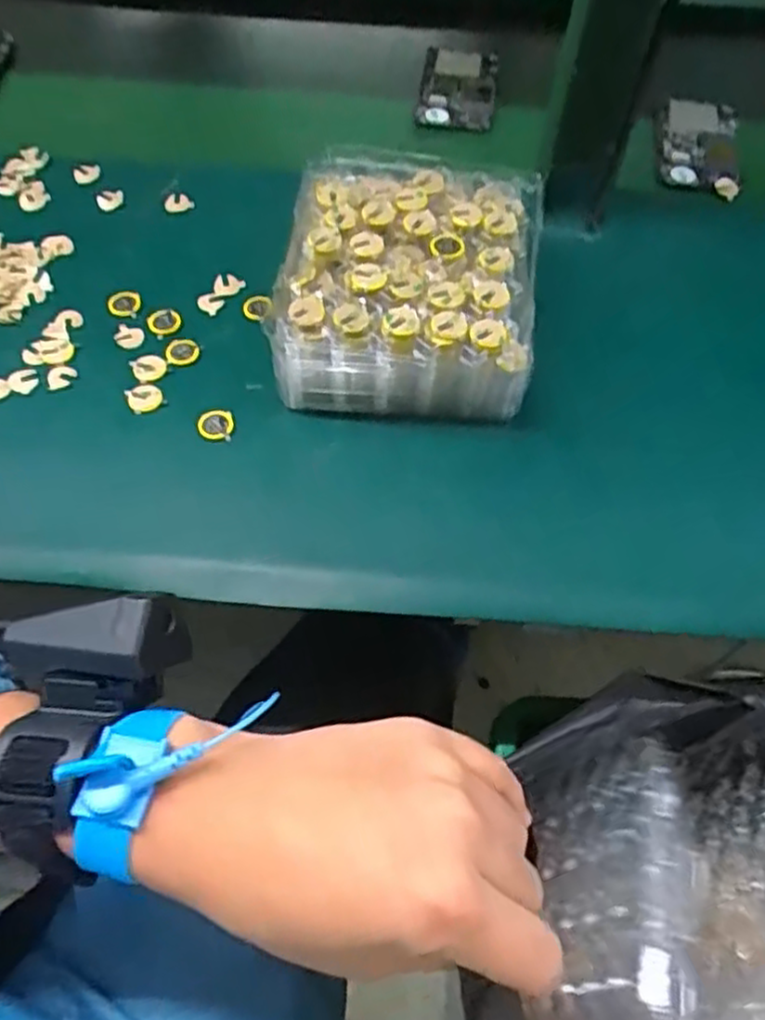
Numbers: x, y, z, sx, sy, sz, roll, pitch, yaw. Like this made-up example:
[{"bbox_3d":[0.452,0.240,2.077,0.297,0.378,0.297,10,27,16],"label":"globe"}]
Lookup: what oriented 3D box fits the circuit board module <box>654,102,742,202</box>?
[{"bbox_3d":[0.259,-0.304,0.602,0.069,0.019,0.115,12,58,6],"label":"circuit board module"}]

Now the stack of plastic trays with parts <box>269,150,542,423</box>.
[{"bbox_3d":[0.017,-0.142,0.454,0.152,0.062,0.176,6,58,2],"label":"stack of plastic trays with parts"}]

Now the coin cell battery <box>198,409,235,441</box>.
[{"bbox_3d":[-0.097,-0.050,0.426,0.020,0.007,0.017,1,58,-1],"label":"coin cell battery"}]

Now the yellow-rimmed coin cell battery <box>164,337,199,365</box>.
[{"bbox_3d":[-0.125,-0.099,0.454,0.020,0.006,0.019,-15,59,-11],"label":"yellow-rimmed coin cell battery"}]

